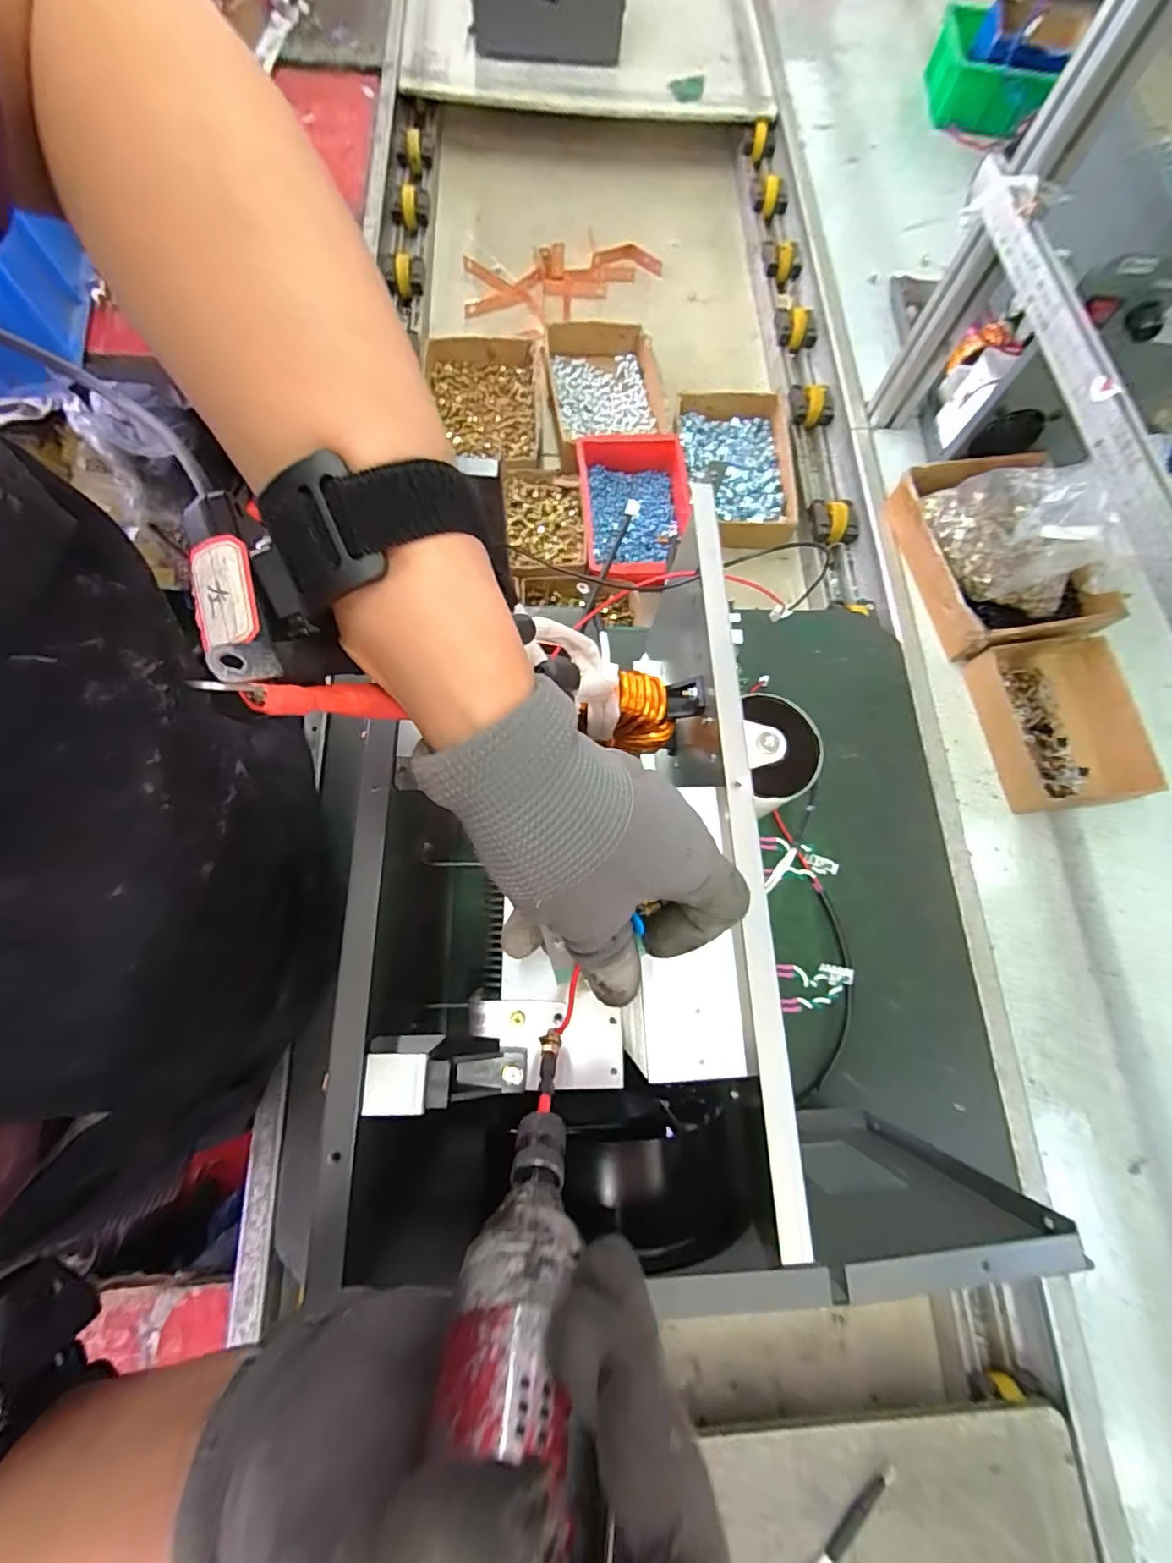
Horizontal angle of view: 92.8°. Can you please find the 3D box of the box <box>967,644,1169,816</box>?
[{"bbox_3d":[0.500,-0.060,0.592,0.148,0.050,0.177,-7,74,-6],"label":"box"}]

